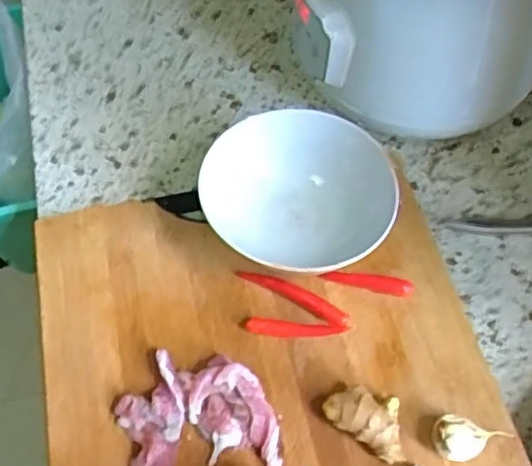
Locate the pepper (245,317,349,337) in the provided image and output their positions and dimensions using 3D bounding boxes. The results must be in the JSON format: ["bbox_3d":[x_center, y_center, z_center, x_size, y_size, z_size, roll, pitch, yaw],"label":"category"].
[{"bbox_3d":[0.020,0.066,0.458,0.068,0.012,0.011,7,58,5],"label":"pepper"}]

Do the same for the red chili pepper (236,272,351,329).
[{"bbox_3d":[0.021,0.043,0.470,0.086,0.011,0.014,29,63,17],"label":"red chili pepper"}]

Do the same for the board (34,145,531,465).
[{"bbox_3d":[0.011,0.128,0.417,0.287,0.023,0.383,-11,58,-6],"label":"board"}]

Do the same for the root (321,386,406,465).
[{"bbox_3d":[0.065,0.116,0.419,0.054,0.023,0.032,31,63,18],"label":"root"}]

